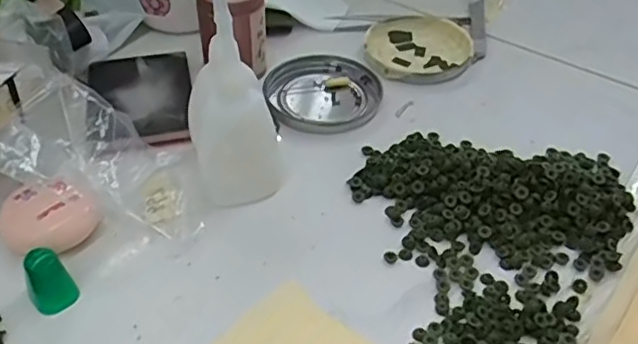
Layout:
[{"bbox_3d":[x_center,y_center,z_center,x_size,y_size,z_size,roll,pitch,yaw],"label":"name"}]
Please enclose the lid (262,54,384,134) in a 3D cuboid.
[{"bbox_3d":[0.003,-0.055,0.433,0.076,0.011,0.073,1,43,-1],"label":"lid"}]

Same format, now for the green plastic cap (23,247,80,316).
[{"bbox_3d":[-0.127,0.051,0.296,0.019,0.027,0.017,-22,48,-23],"label":"green plastic cap"}]

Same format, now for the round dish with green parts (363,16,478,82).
[{"bbox_3d":[0.075,-0.092,0.467,0.078,0.009,0.077,9,43,7],"label":"round dish with green parts"}]

